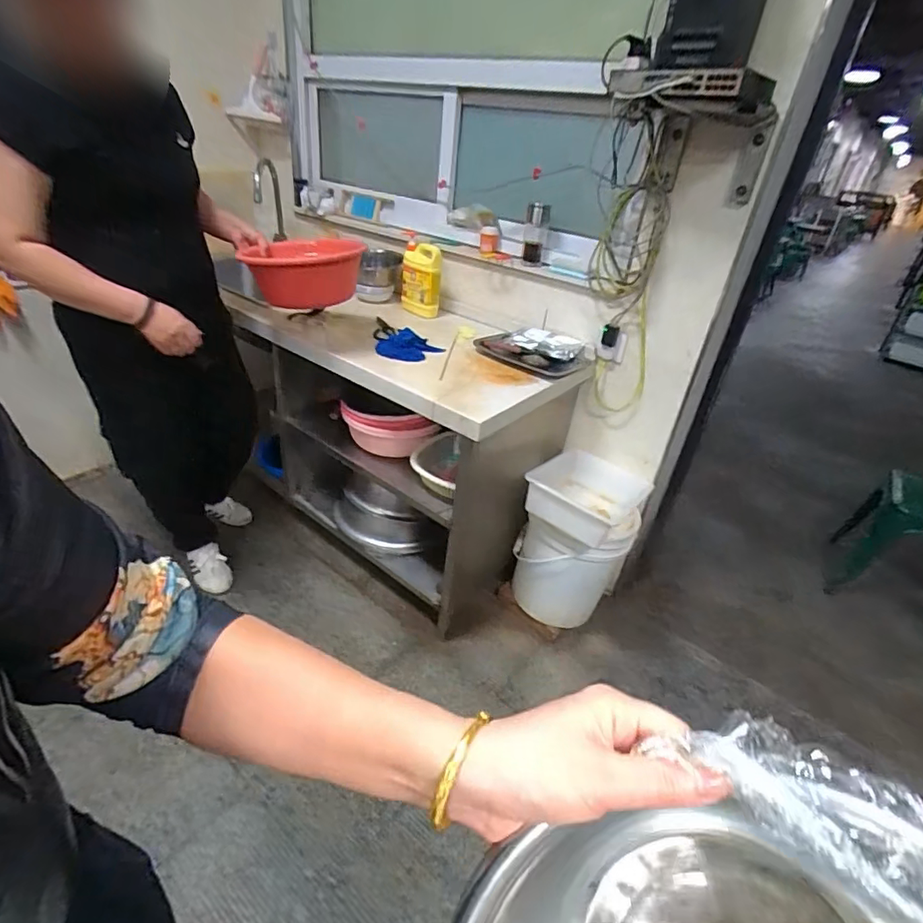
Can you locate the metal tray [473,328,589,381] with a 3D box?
[{"bbox_3d":[0.211,-0.334,1.504,0.318,0.084,0.243,27,37,30],"label":"metal tray"}]

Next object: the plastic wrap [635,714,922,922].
[{"bbox_3d":[0.207,0.182,0.213,0.224,0.031,0.052,32,39,21],"label":"plastic wrap"}]

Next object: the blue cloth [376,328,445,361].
[{"bbox_3d":[-0.142,-0.317,1.451,0.177,0.049,0.151,8,32,3],"label":"blue cloth"}]

